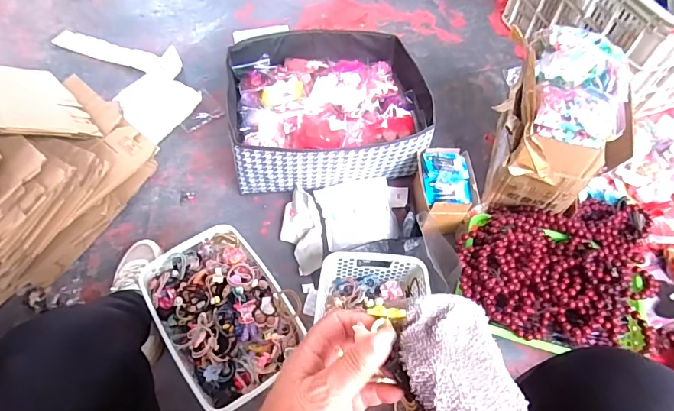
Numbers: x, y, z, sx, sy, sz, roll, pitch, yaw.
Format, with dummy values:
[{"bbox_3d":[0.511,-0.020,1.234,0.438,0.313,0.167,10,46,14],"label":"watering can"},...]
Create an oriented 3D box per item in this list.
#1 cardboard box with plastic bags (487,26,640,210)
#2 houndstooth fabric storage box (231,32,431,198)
[{"bbox_3d":[0.415,-0.143,0.859,0.189,0.318,0.245,4,59,1],"label":"cardboard box with plastic bags"},{"bbox_3d":[-0.024,-0.212,0.977,0.409,0.165,0.361,-9,60,-7],"label":"houndstooth fabric storage box"}]

